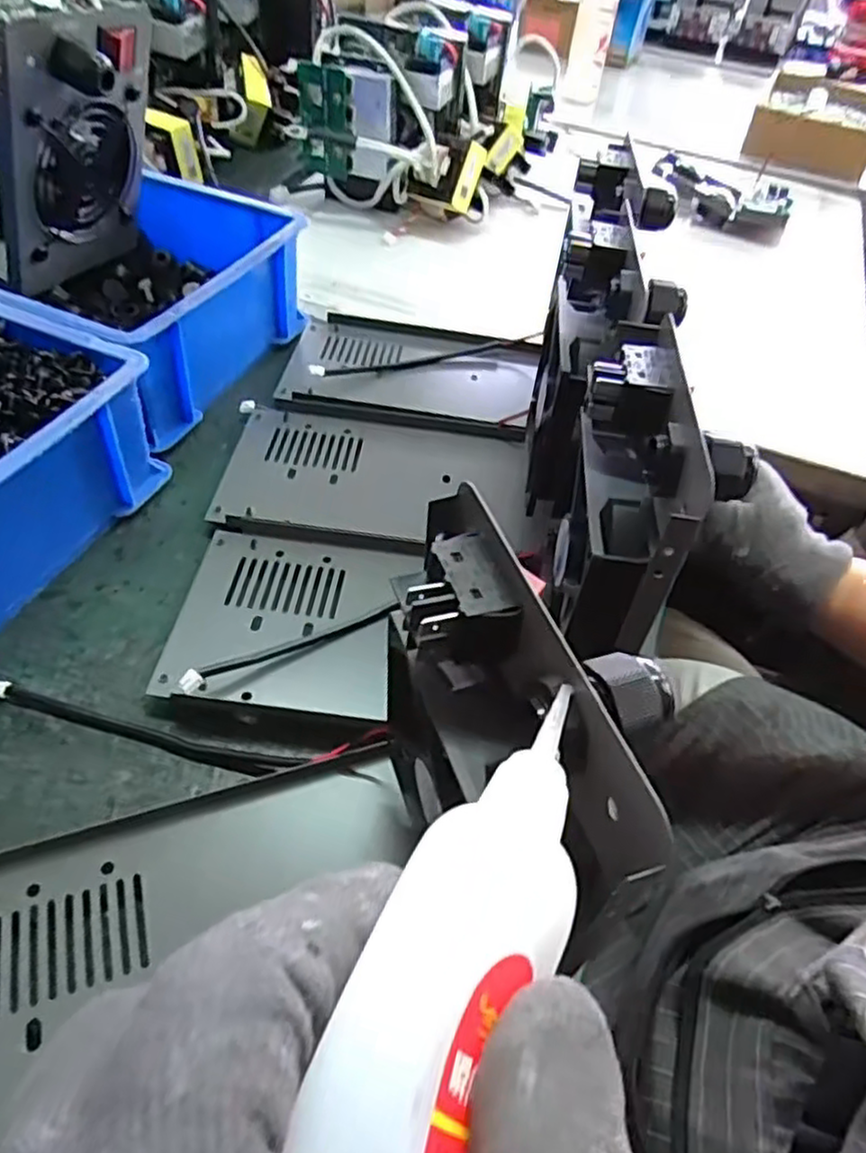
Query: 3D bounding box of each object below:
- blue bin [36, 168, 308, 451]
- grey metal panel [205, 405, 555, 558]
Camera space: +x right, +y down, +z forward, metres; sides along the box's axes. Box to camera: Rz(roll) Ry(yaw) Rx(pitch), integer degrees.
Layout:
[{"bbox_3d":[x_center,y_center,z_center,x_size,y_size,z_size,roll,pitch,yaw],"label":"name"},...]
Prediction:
[{"bbox_3d":[-0.192,-0.189,0.486,0.149,0.078,0.196,20,49,11],"label":"blue bin"},{"bbox_3d":[-0.028,-0.059,0.436,0.192,0.013,0.117,9,48,1],"label":"grey metal panel"}]

